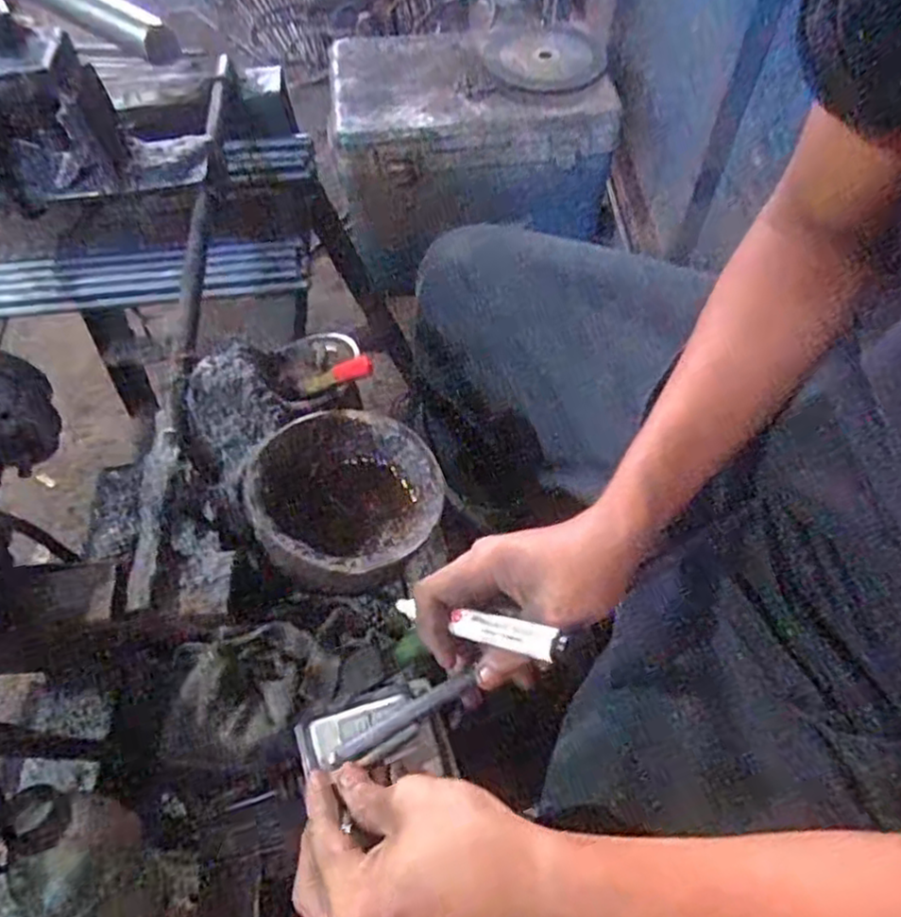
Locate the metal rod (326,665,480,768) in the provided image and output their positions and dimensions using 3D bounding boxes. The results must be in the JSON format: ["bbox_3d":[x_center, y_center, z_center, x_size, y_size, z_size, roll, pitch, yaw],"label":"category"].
[{"bbox_3d":[-0.029,0.150,0.389,0.087,0.012,0.012,-27,64,-13],"label":"metal rod"}]

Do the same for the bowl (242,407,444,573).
[{"bbox_3d":[-0.069,0.022,0.461,0.120,0.059,0.111,-1,62,3],"label":"bowl"}]

